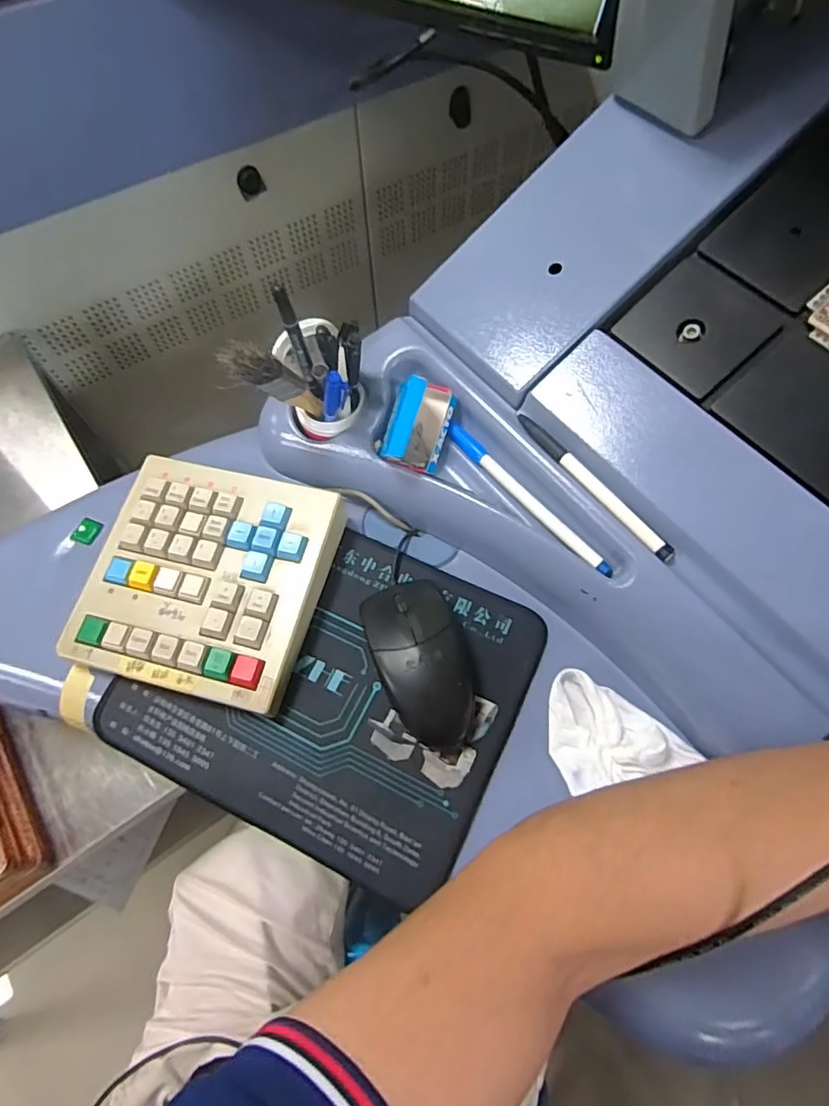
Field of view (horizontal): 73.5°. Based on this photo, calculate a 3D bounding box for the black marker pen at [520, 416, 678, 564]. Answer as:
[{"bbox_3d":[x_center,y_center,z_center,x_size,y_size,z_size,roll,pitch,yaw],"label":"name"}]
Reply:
[{"bbox_3d":[0.113,-0.044,0.355,0.011,0.007,0.132,-35,69,-15],"label":"black marker pen"}]

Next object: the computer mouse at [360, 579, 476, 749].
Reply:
[{"bbox_3d":[0.004,0.068,0.362,0.055,0.034,0.111,-19,65,-8],"label":"computer mouse"}]

